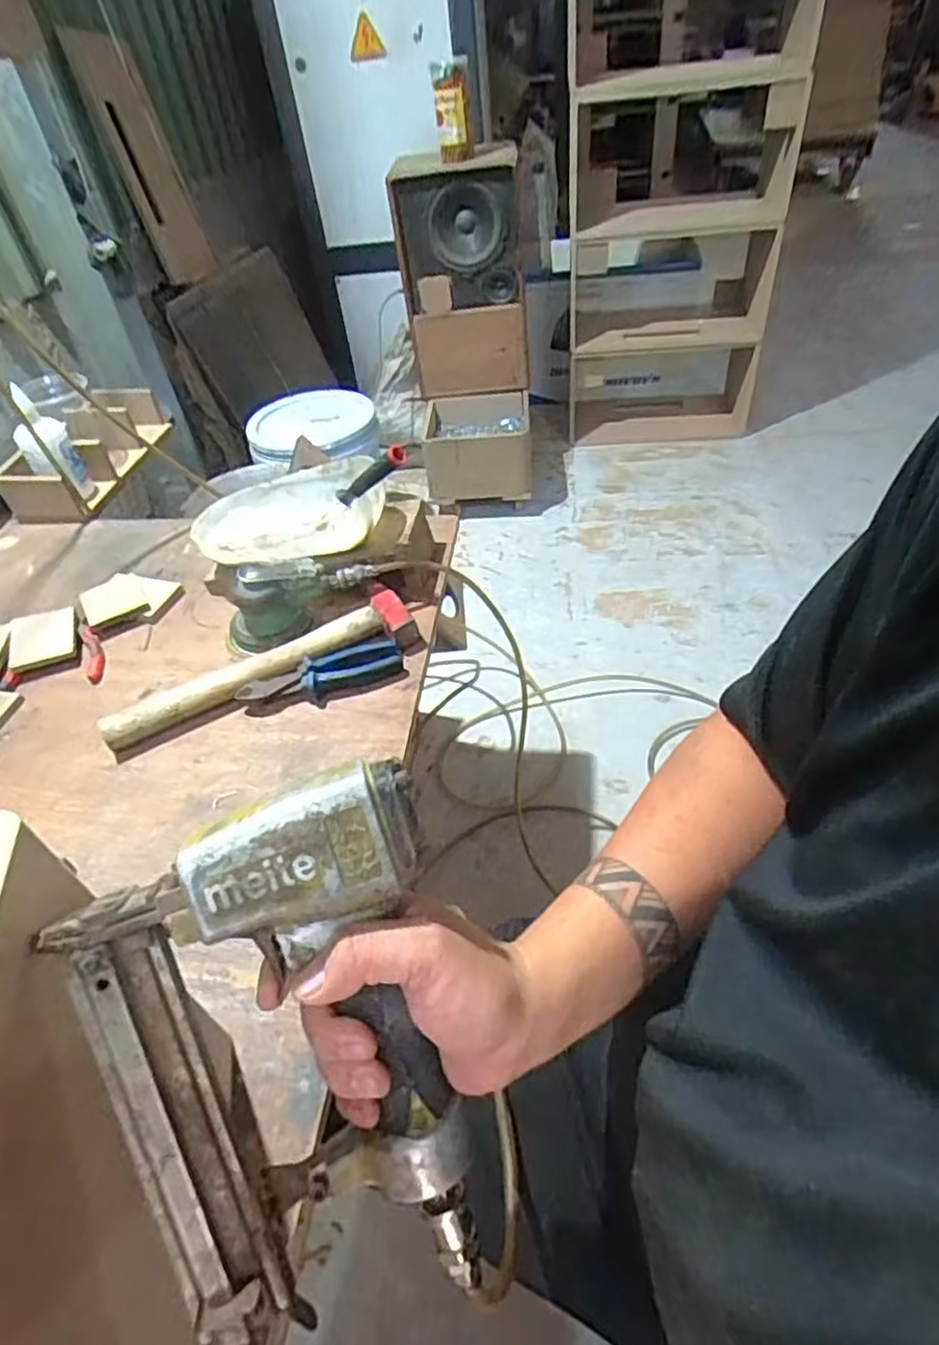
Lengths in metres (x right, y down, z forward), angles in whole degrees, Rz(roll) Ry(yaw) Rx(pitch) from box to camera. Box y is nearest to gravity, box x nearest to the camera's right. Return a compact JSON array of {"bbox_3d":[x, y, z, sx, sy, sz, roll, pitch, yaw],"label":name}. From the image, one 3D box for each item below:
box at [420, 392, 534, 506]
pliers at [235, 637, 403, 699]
[{"bbox_3d":[0.027,-0.596,1.850,0.289,0.194,0.258,-6,44,1],"label":"box"},{"bbox_3d":[-0.161,0.004,0.760,0.174,0.028,0.050,-20,46,-13],"label":"pliers"}]

